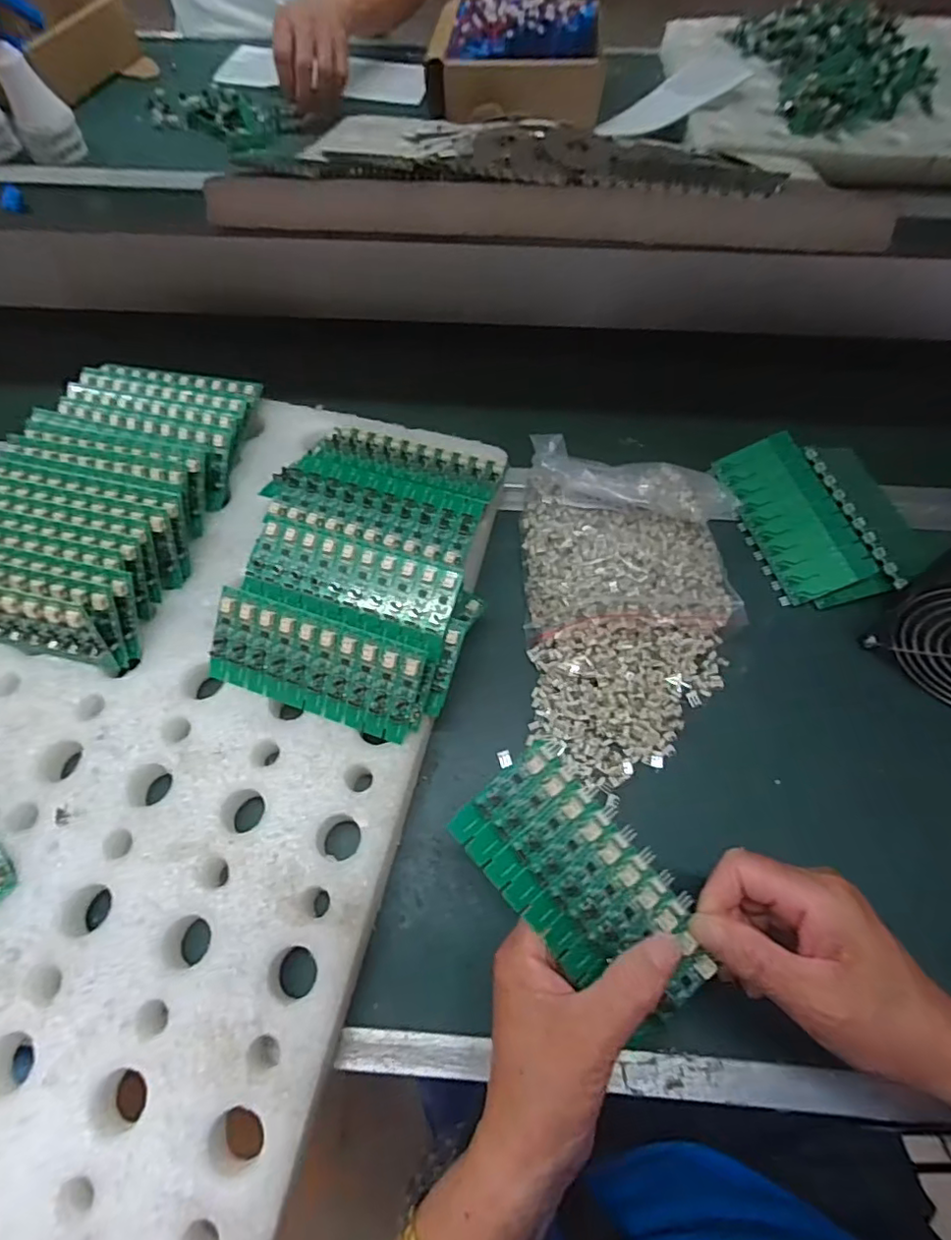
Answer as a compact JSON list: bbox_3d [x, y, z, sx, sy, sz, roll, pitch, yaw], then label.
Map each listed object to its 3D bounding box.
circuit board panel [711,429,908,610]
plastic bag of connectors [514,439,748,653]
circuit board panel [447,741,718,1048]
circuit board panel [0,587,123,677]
[{"bbox_3d":[0.255,-0.078,0.457,0.081,0.016,0.146,-23,69,11],"label":"circuit board panel"},{"bbox_3d":[0.114,-0.066,0.424,0.155,0.055,0.142,-4,63,-2],"label":"plastic bag of connectors"},{"bbox_3d":[0.056,0.130,0.281,0.066,0.005,0.135,-40,87,-7],"label":"circuit board panel"},{"bbox_3d":[-0.298,-0.001,0.369,0.141,0.056,0.013,13,49,3],"label":"circuit board panel"}]

